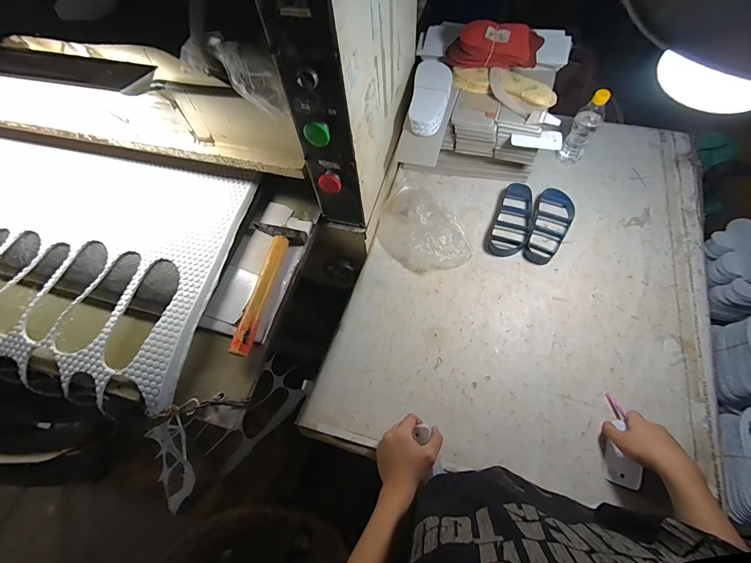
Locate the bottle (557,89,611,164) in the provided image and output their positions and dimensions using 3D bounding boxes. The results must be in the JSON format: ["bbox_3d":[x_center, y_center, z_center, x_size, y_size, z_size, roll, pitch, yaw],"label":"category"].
[{"bbox_3d":[0.519,-0.388,0.851,0.064,0.189,0.079,26,61,18],"label":"bottle"}]

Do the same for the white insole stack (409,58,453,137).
[{"bbox_3d":[0.128,-0.428,0.784,0.086,0.047,0.234,6,57,7],"label":"white insole stack"}]

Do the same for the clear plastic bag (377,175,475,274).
[{"bbox_3d":[0.106,-0.132,0.823,0.188,0.061,0.261,-29,60,-16],"label":"clear plastic bag"}]

